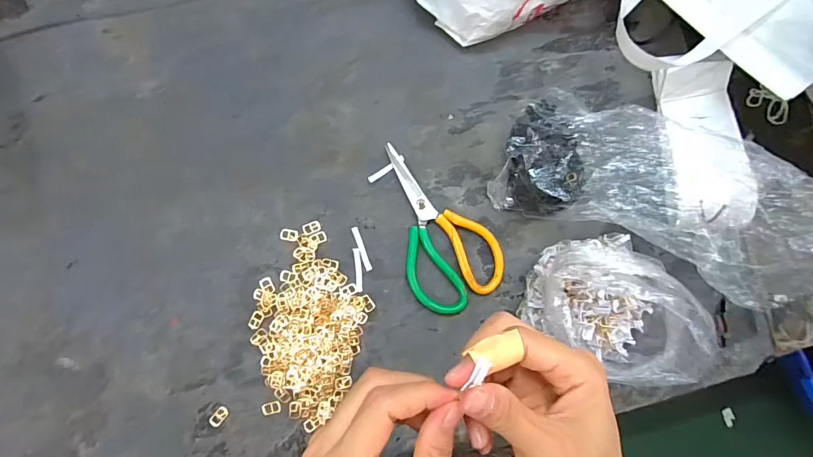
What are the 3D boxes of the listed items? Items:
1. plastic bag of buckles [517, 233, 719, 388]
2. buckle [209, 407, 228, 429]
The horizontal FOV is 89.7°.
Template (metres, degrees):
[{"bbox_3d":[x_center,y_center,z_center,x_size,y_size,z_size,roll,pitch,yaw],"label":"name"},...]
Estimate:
[{"bbox_3d":[0.198,0.077,0.407,0.137,0.105,0.141,-2,86,-7],"label":"plastic bag of buckles"},{"bbox_3d":[-0.194,0.195,0.422,0.013,0.005,0.019,39,82,-3],"label":"buckle"}]

